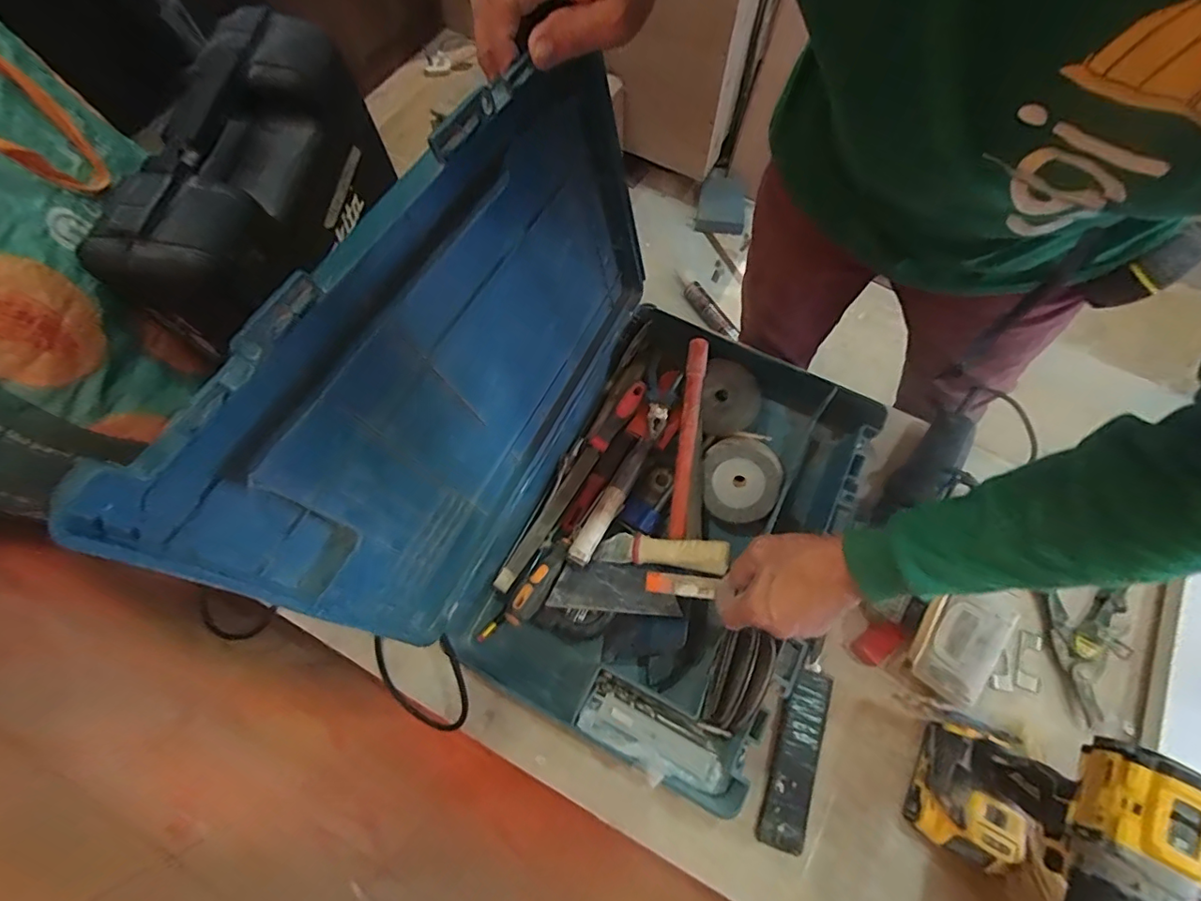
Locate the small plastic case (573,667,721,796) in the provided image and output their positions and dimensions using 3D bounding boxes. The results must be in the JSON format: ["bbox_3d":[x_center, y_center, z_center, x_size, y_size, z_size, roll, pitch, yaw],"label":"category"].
[{"bbox_3d":[0.052,0.283,0.530,0.144,0.034,0.058,26,71,11],"label":"small plastic case"}]

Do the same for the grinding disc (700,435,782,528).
[{"bbox_3d":[0.175,0.040,0.666,0.094,0.023,0.107,6,69,4],"label":"grinding disc"}]

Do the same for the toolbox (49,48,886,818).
[{"bbox_3d":[0.031,0.000,0.492,0.423,0.417,0.487,26,71,11],"label":"toolbox"}]

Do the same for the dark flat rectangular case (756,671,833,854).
[{"bbox_3d":[0.210,0.329,0.576,0.044,0.016,0.174,18,70,8],"label":"dark flat rectangular case"}]

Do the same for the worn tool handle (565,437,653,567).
[{"bbox_3d":[0.015,0.054,0.632,0.025,0.024,0.177,28,72,11],"label":"worn tool handle"}]

